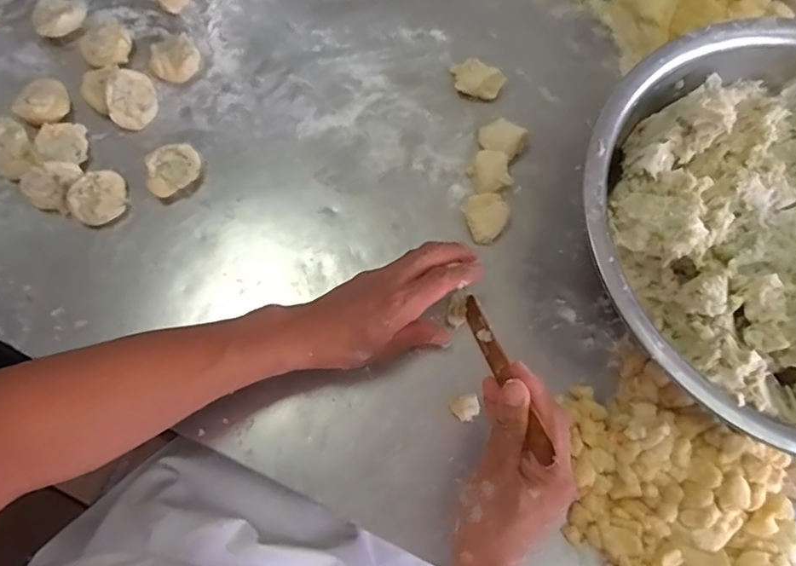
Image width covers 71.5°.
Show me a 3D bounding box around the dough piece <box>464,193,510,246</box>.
[{"bbox_3d":[0.090,-0.064,0.565,0.041,0.031,0.051,-3,73,-3],"label":"dough piece"}]

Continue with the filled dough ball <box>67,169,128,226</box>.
[{"bbox_3d":[-0.293,-0.083,0.546,0.042,0.032,0.056,41,76,10],"label":"filled dough ball"}]

